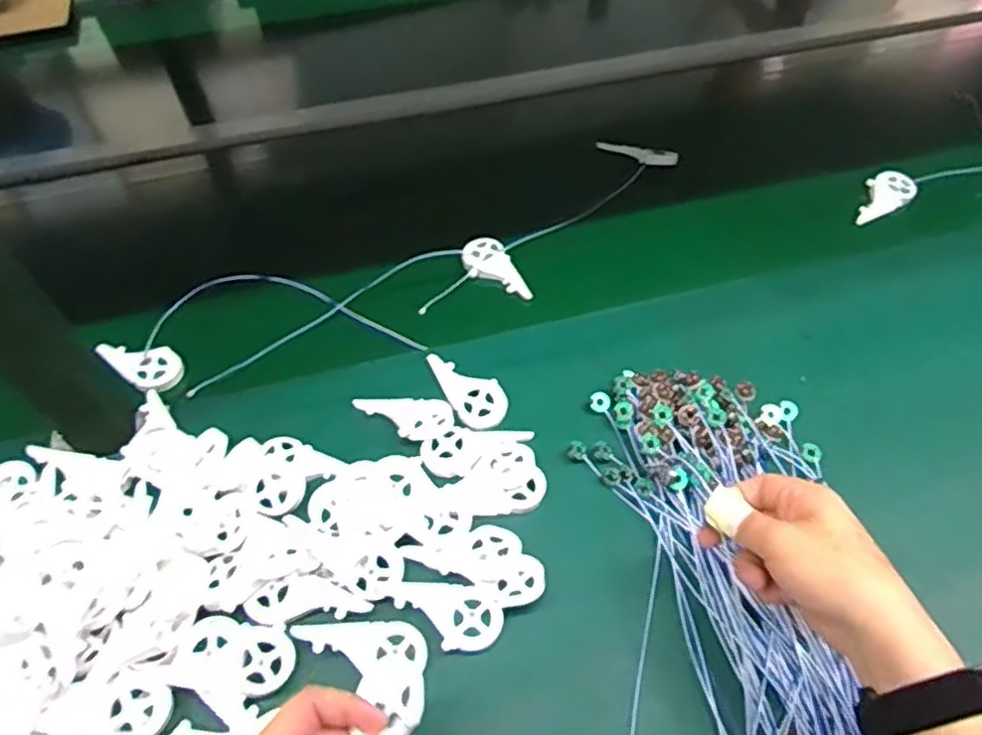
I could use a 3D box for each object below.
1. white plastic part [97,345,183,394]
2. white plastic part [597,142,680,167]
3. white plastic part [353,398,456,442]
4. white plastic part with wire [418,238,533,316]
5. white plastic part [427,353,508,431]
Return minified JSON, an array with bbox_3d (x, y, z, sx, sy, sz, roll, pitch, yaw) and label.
[{"bbox_3d":[-0.339,-0.006,0.659,0.094,0.019,0.046,26,59,18],"label":"white plastic part"},{"bbox_3d":[0.178,-0.260,0.831,0.099,0.015,0.023,19,57,13],"label":"white plastic part"},{"bbox_3d":[-0.078,0.046,0.604,0.090,0.007,0.043,0,51,3],"label":"white plastic part"},{"bbox_3d":[-0.019,-0.103,0.726,0.112,0.013,0.083,-6,55,-4],"label":"white plastic part with wire"},{"bbox_3d":[-0.021,0.017,0.625,0.046,0.010,0.096,-25,59,-16],"label":"white plastic part"}]

